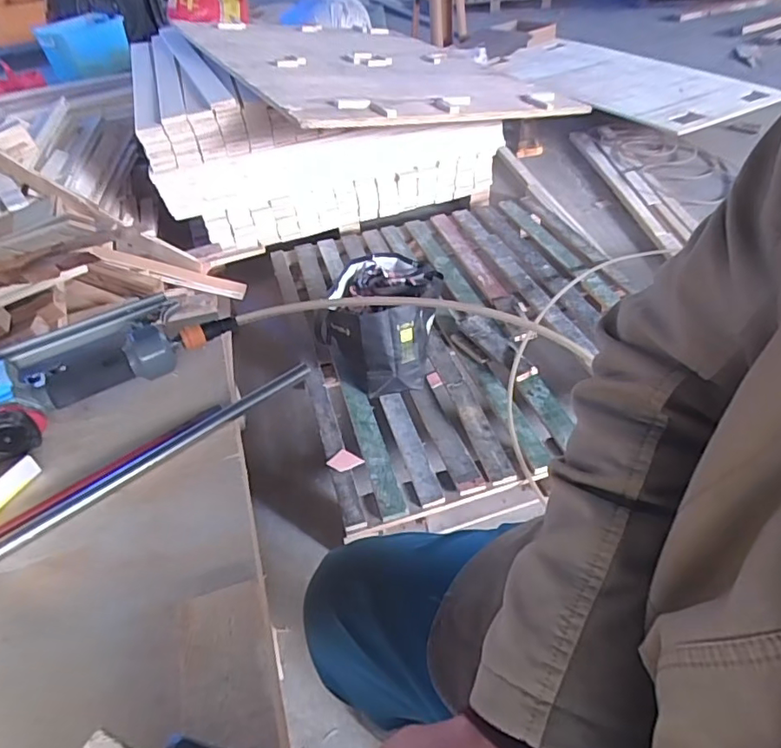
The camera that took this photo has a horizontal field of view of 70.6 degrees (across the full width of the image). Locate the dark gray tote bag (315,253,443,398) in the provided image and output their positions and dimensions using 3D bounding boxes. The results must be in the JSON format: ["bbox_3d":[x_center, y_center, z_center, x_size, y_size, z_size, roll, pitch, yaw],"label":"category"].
[{"bbox_3d":[-0.023,-0.128,1.366,0.254,0.204,0.298,7,44,13],"label":"dark gray tote bag"}]

